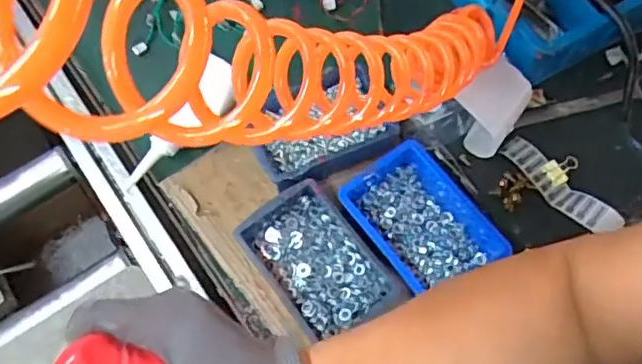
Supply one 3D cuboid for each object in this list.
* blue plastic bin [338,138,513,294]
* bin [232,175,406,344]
[{"bbox_3d":[0.097,0.039,0.575,0.105,0.048,0.148,-38,72,-13],"label":"blue plastic bin"},{"bbox_3d":[-0.005,0.075,0.562,0.095,0.046,0.150,-35,72,-12],"label":"bin"}]

